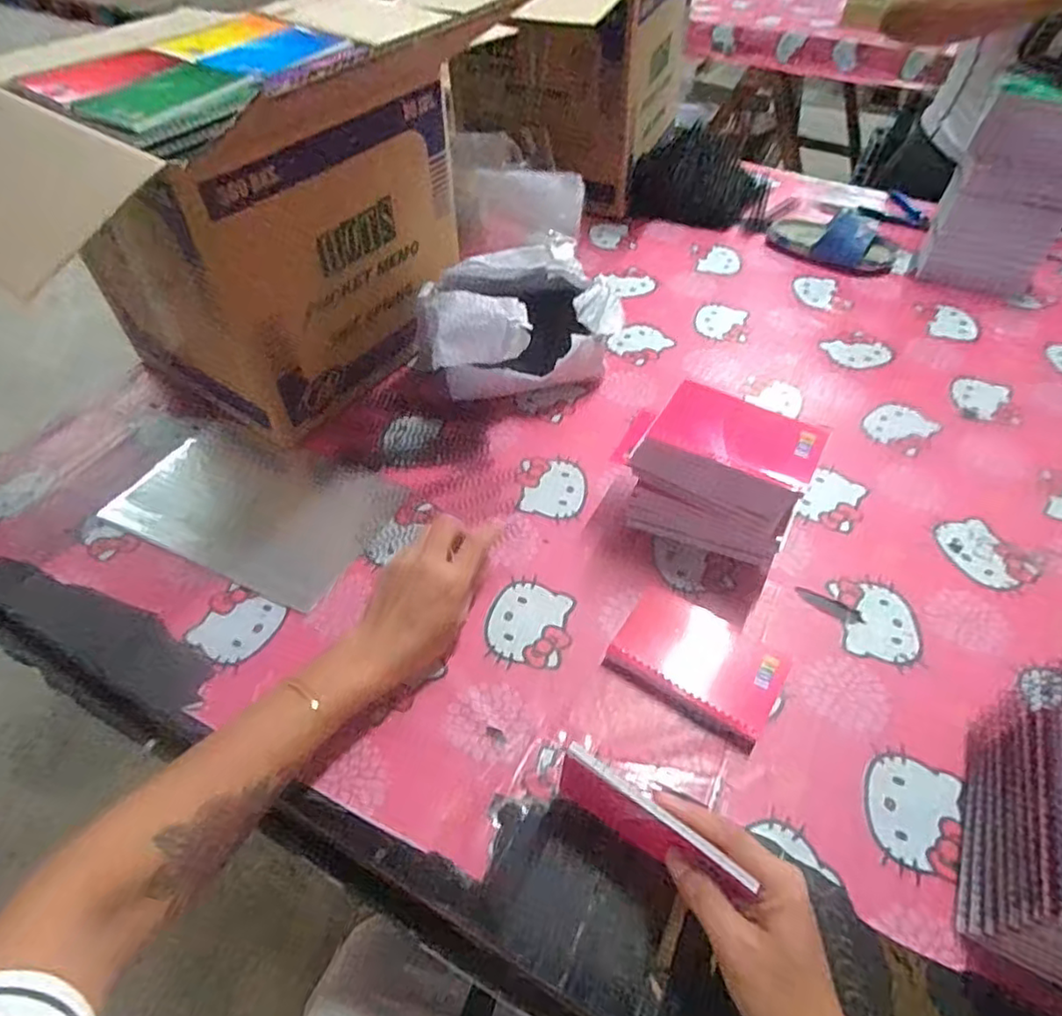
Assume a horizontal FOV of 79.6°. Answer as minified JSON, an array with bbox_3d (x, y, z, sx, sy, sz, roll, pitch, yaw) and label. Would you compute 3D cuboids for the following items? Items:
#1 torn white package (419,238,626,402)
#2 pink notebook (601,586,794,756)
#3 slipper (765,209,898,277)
[{"bbox_3d":[-0.010,-0.201,0.720,0.213,0.127,0.148,-13,52,-11],"label":"torn white package"},{"bbox_3d":[0.138,0.125,0.526,0.131,0.011,0.094,28,56,21],"label":"pink notebook"},{"bbox_3d":[0.436,-0.389,0.924,0.179,0.054,0.070,23,55,17],"label":"slipper"}]

